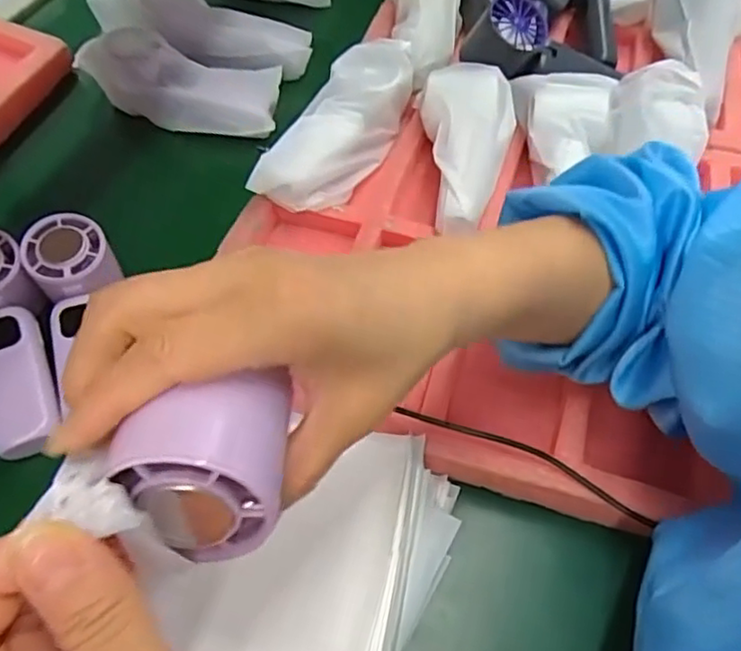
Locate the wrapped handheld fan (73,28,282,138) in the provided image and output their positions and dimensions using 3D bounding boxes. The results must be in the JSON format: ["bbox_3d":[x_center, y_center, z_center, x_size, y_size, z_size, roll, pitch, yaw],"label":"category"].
[{"bbox_3d":[-0.168,-0.219,0.567,0.170,0.053,0.076,10,55,4],"label":"wrapped handheld fan"}]

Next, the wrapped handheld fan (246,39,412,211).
[{"bbox_3d":[-0.022,-0.155,0.502,0.061,0.054,0.173,22,57,13],"label":"wrapped handheld fan"}]

